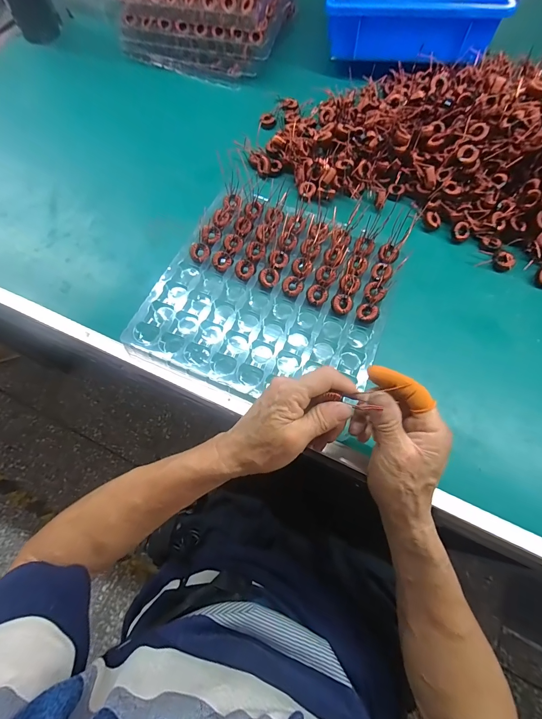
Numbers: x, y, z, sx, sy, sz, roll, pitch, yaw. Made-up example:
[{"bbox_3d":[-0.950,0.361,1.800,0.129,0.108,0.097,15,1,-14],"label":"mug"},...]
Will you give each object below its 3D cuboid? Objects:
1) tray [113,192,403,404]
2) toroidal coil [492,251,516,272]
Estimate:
[{"bbox_3d":[0.002,-0.083,0.421,0.278,0.027,0.273,20,69,8],"label":"tray"},{"bbox_3d":[0.332,-0.140,0.457,0.025,0.019,0.027,0,68,0],"label":"toroidal coil"}]

